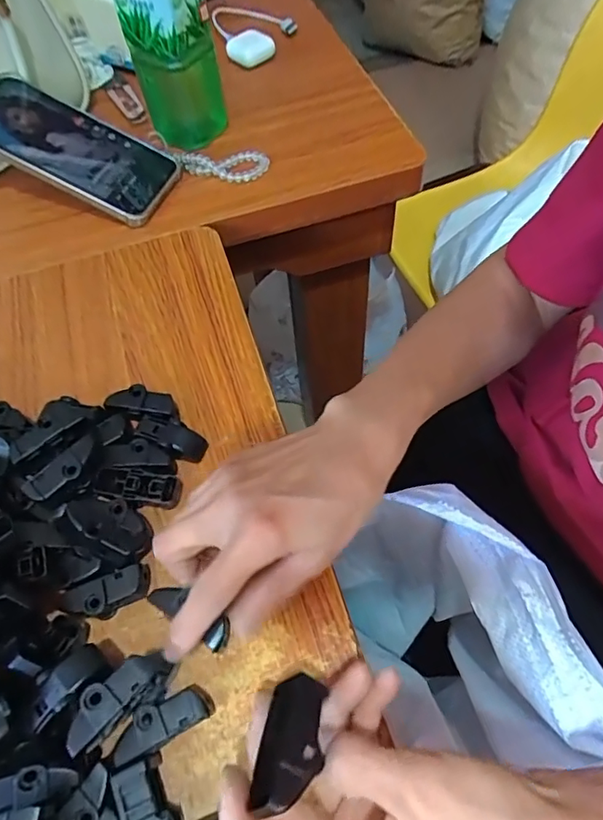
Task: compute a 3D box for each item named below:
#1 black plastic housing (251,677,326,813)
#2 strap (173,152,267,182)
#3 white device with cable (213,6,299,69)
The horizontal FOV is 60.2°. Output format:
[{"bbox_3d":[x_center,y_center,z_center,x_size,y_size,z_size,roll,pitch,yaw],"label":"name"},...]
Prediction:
[{"bbox_3d":[-0.004,0.138,0.217,0.025,0.013,0.047,-1,44,23],"label":"black plastic housing"},{"bbox_3d":[-0.071,-0.223,0.473,0.081,0.016,0.033,-5,59,0],"label":"strap"},{"bbox_3d":[-0.051,-0.431,0.591,0.083,0.021,0.115,-19,60,-8],"label":"white device with cable"}]

